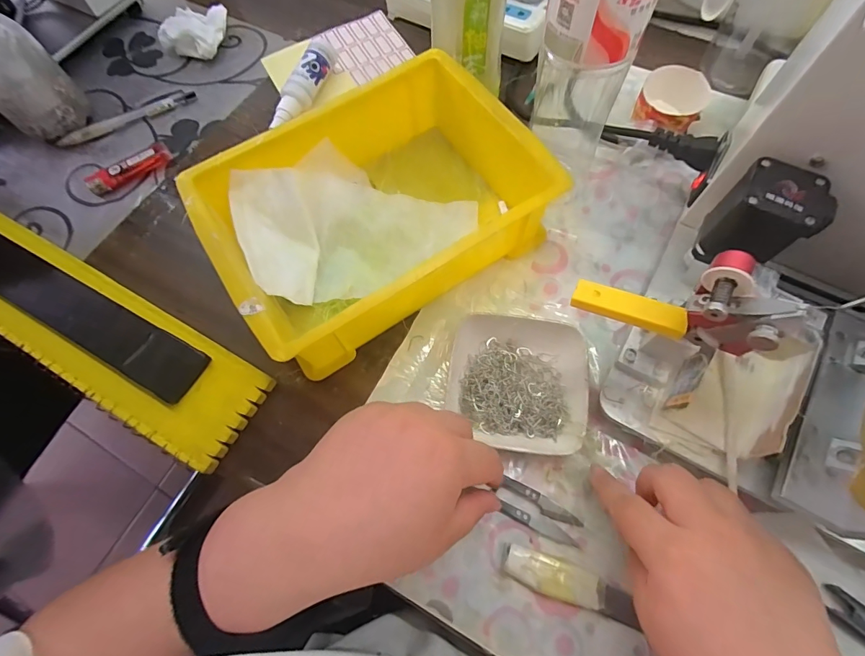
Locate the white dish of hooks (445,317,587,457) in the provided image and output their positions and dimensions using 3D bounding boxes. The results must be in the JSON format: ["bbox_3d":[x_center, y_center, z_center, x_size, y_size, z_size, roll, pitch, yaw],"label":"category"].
[{"bbox_3d":[0.062,0.040,0.311,0.094,0.023,0.095,6,69,5],"label":"white dish of hooks"}]

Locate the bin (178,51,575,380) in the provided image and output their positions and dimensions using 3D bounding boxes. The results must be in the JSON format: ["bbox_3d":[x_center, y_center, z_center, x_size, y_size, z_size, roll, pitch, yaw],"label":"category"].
[{"bbox_3d":[-0.045,-0.094,0.340,0.240,0.074,0.171,-33,71,-10],"label":"bin"}]

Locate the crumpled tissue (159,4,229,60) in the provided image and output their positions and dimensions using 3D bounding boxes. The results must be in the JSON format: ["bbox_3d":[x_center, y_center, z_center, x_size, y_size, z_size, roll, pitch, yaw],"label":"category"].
[{"bbox_3d":[-0.259,-0.324,0.462,0.061,0.027,0.057,18,71,9],"label":"crumpled tissue"}]

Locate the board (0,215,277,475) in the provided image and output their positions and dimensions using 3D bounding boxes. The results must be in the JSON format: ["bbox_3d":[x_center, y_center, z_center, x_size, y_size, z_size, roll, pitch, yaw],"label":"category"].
[{"bbox_3d":[-0.281,-0.003,0.342,0.333,0.025,0.079,28,73,12],"label":"board"}]

